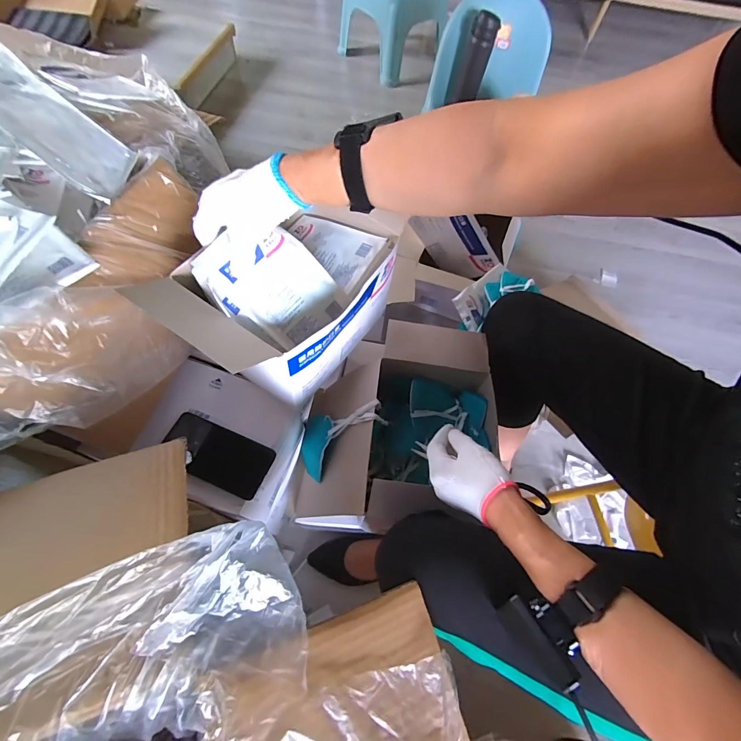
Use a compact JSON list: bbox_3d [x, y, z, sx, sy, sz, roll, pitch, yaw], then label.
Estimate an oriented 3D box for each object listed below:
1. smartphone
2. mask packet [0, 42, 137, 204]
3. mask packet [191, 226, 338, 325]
[{"bbox_3d":[-0.225,0.121,0.536,0.158,0.014,0.075,22,63,8],"label":"smartphone"},{"bbox_3d":[-0.406,-0.312,0.467,0.013,0.176,0.130,-27,48,28],"label":"mask packet"},{"bbox_3d":[-0.122,-0.120,0.471,0.150,0.021,0.125,37,73,-26],"label":"mask packet"}]

